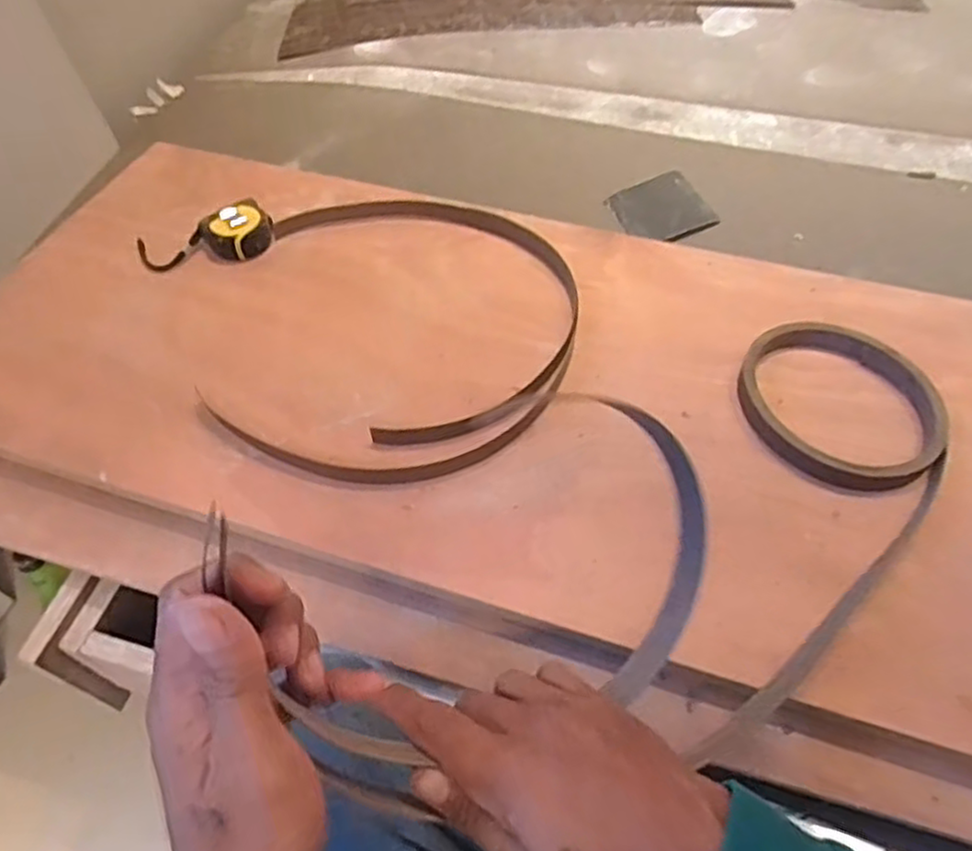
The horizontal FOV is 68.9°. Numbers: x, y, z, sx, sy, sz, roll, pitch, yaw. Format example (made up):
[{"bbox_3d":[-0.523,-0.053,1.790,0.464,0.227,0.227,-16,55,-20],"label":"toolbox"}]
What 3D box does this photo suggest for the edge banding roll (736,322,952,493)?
[{"bbox_3d":[0.315,-0.027,0.628,0.161,0.030,0.178,-28,57,-17],"label":"edge banding roll"}]

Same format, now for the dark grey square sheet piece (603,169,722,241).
[{"bbox_3d":[0.210,-0.261,0.852,0.105,0.013,0.097,-21,64,3],"label":"dark grey square sheet piece"}]

